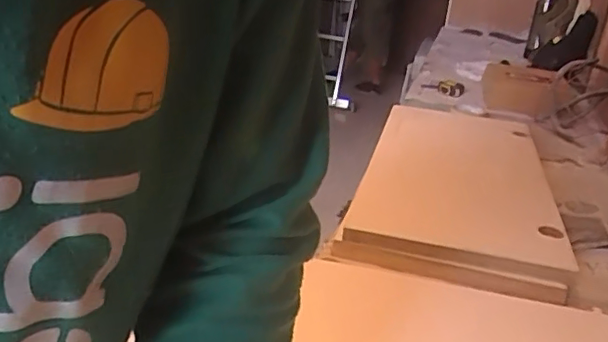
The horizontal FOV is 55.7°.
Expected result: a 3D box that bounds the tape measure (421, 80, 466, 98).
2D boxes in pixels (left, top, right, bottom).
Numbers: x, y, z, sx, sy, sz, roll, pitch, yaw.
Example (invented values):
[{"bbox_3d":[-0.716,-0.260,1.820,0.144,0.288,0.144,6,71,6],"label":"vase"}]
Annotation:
[{"bbox_3d":[0.409,-0.245,1.677,0.128,0.039,0.048,23,28,34],"label":"tape measure"}]

